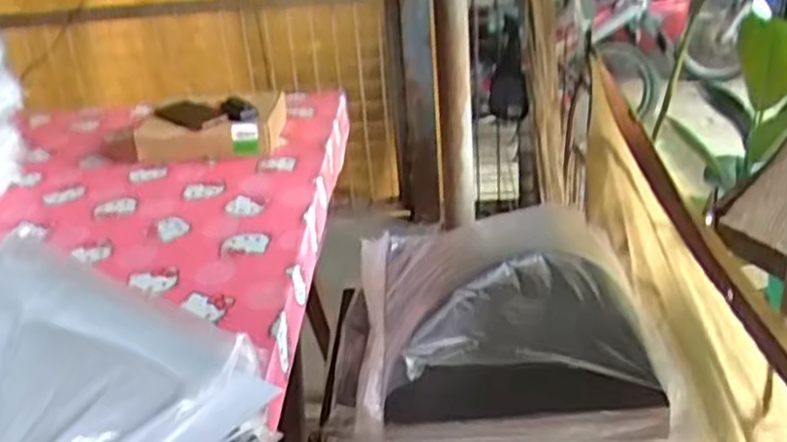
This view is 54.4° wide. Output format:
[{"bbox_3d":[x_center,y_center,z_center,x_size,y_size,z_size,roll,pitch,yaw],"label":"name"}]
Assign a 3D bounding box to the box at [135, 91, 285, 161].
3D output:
[{"bbox_3d":[-0.365,-0.199,1.568,0.273,0.122,0.152,2,28,14],"label":"box"}]

